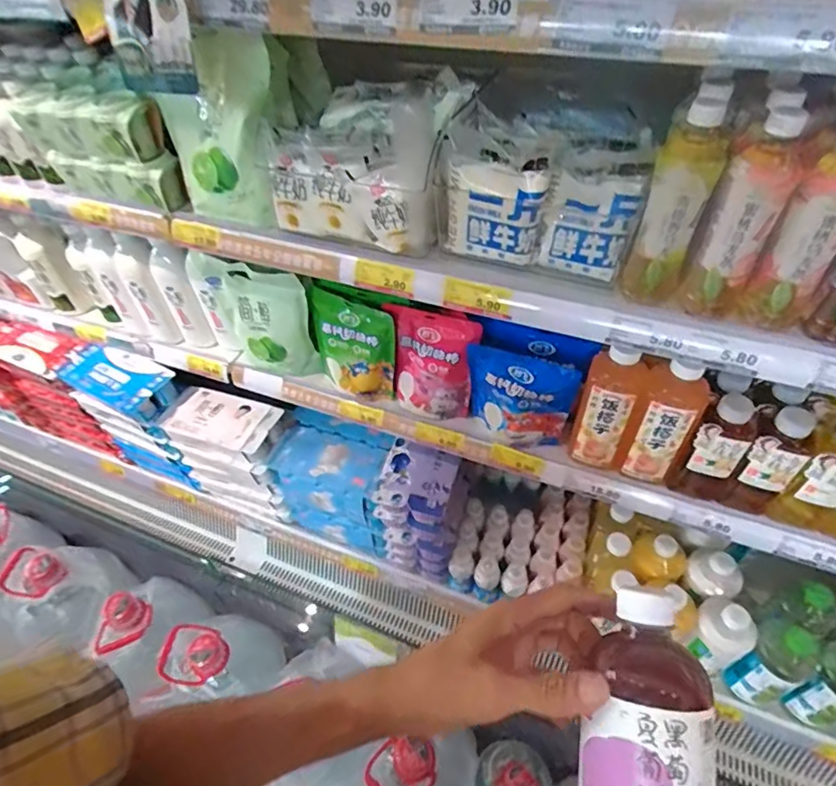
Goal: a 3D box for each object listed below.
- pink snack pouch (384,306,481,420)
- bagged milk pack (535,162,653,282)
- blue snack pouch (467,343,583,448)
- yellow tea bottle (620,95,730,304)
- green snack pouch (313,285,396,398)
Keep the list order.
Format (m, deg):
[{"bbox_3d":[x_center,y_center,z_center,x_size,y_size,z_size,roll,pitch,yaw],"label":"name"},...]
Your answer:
[{"bbox_3d":[0.020,-0.043,0.850,0.143,0.182,0.058,16,50,18],"label":"pink snack pouch"},{"bbox_3d":[0.200,-0.198,0.599,0.098,0.108,0.066,20,52,21],"label":"bagged milk pack"},{"bbox_3d":[0.157,0.009,0.803,0.159,0.169,0.038,11,49,13],"label":"blue snack pouch"},{"bbox_3d":[0.267,-0.191,0.545,0.056,0.200,0.052,16,50,18],"label":"yellow tea bottle"},{"bbox_3d":[-0.113,-0.073,0.878,0.145,0.176,0.046,19,51,20],"label":"green snack pouch"}]

